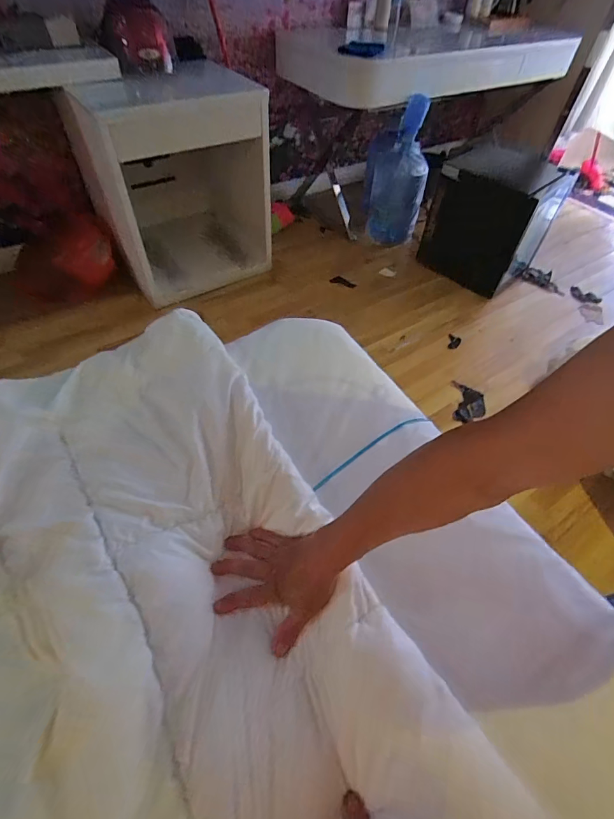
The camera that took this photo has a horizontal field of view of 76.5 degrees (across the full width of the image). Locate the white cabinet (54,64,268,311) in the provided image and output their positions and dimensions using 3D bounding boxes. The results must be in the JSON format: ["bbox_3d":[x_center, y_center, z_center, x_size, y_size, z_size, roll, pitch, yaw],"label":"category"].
[{"bbox_3d":[-0.510,-0.924,1.591,0.638,0.652,0.491,-26,59,-22],"label":"white cabinet"}]

